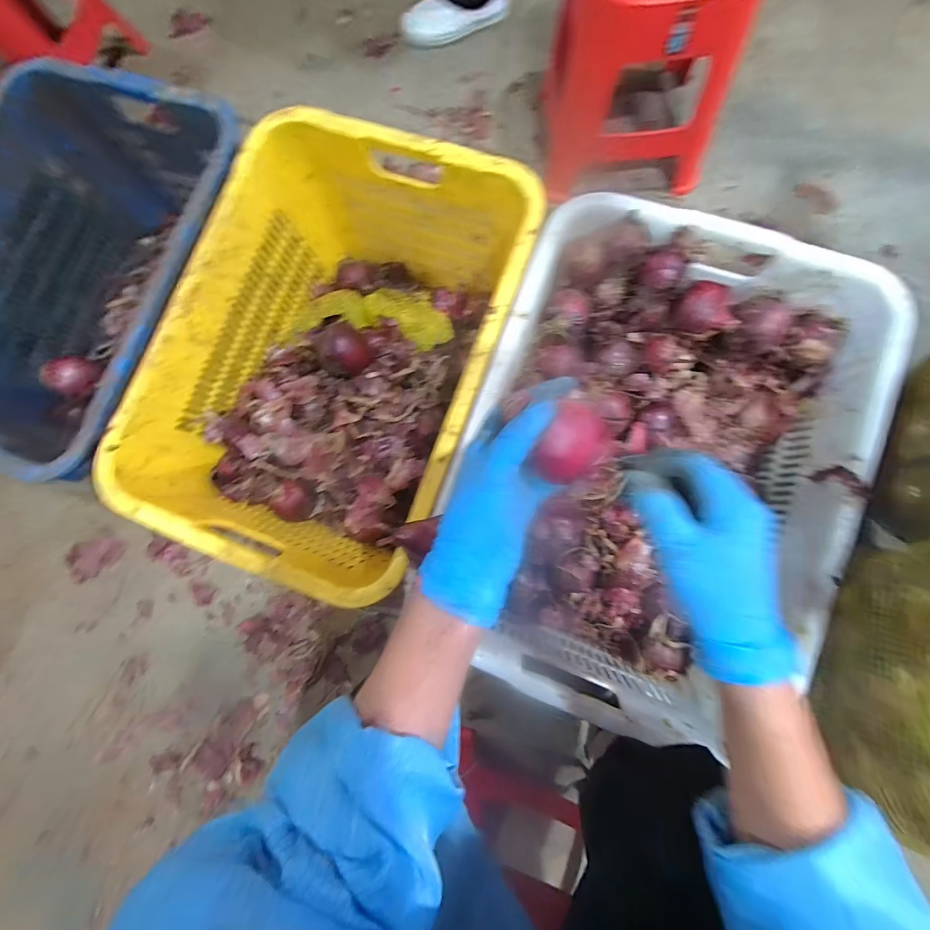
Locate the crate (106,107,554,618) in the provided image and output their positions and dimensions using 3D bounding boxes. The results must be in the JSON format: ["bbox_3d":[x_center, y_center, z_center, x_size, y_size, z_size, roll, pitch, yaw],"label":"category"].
[{"bbox_3d":[-0.182,-0.155,0.648,0.438,0.262,0.599,21,85,8],"label":"crate"}]

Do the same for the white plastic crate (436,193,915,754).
[{"bbox_3d":[0.235,0.001,0.566,0.427,0.220,0.589,20,85,8],"label":"white plastic crate"}]

